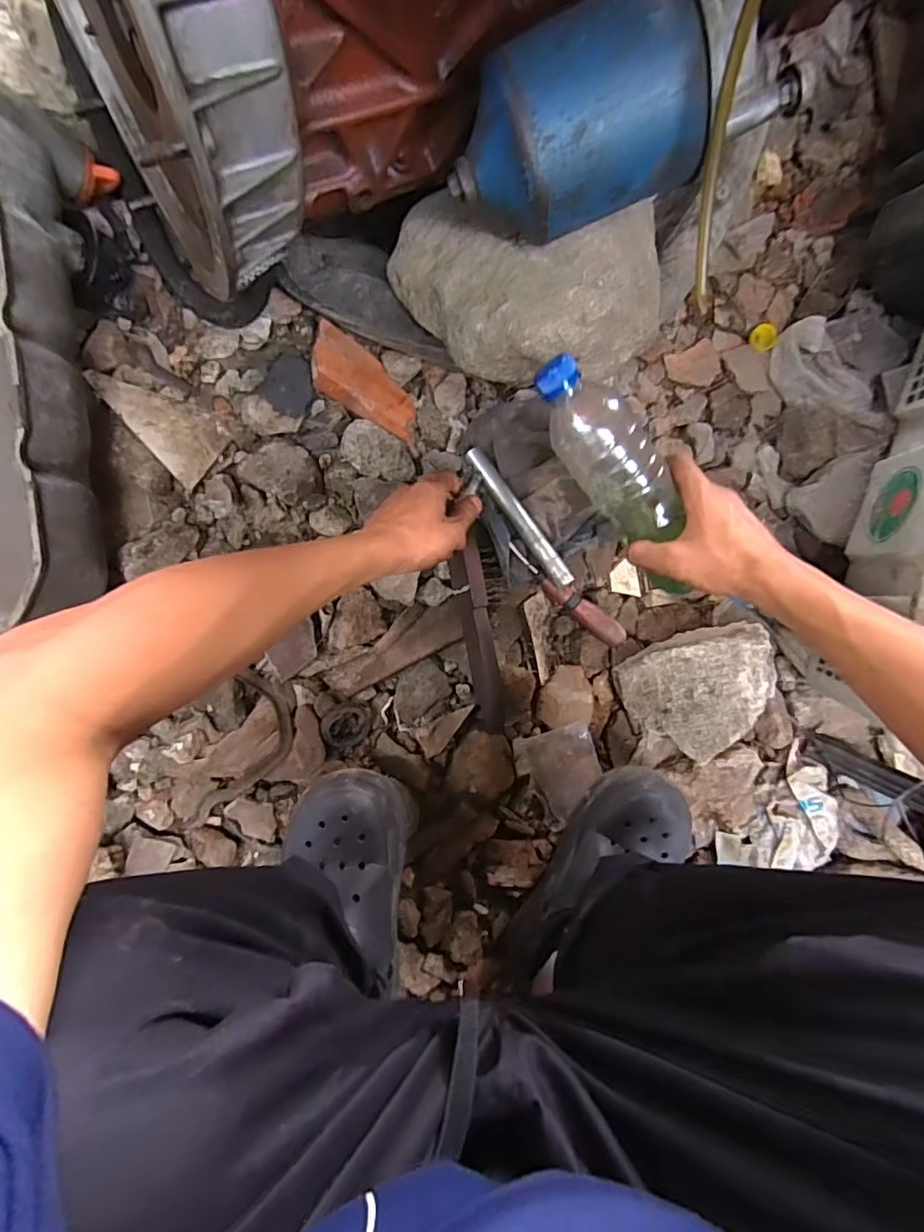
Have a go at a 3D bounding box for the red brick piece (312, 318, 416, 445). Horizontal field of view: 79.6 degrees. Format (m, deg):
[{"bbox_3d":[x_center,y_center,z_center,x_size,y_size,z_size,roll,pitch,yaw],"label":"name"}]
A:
[{"bbox_3d":[-0.106,-0.247,0.600,0.136,0.027,0.062,41,85,-19],"label":"red brick piece"}]

